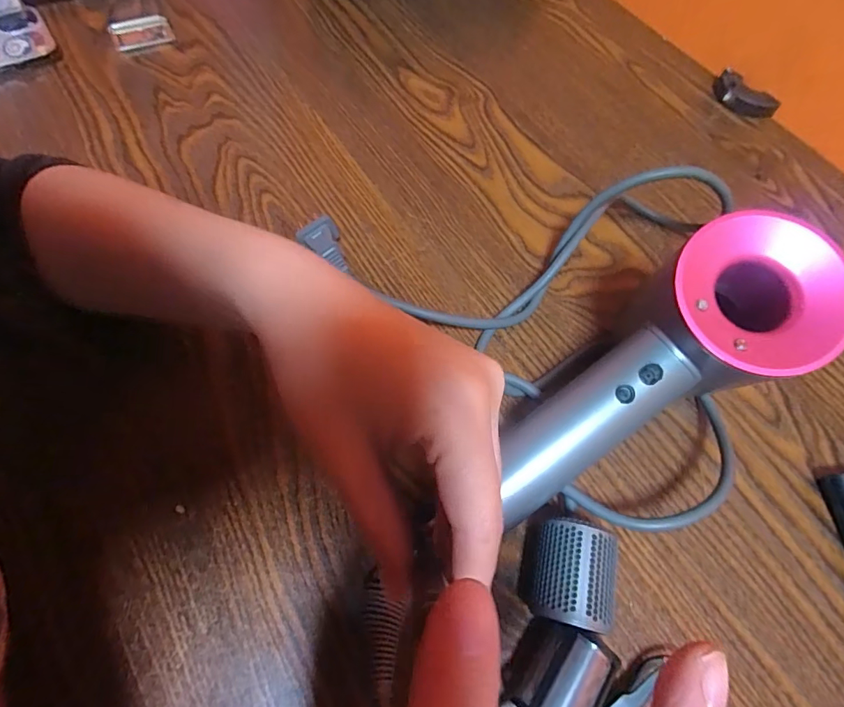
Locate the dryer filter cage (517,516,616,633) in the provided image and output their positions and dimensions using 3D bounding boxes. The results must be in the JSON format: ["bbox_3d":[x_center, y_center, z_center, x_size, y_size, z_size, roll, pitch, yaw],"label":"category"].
[{"bbox_3d":[0.069,0.107,0.225,0.039,0.039,0.044,15,63,2],"label":"dryer filter cage"}]

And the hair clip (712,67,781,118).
[{"bbox_3d":[0.296,-0.235,0.422,0.059,0.018,0.030,36,66,13],"label":"hair clip"}]

